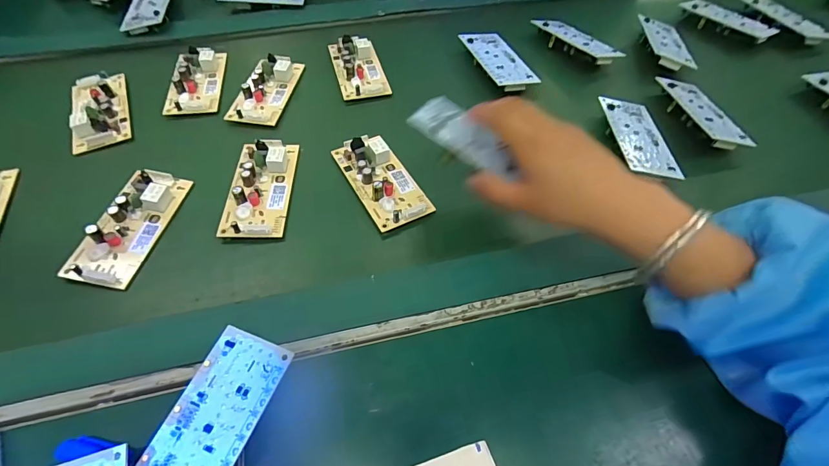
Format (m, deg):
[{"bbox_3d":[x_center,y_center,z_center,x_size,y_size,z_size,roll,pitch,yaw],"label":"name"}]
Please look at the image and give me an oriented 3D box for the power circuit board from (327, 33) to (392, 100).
[{"bbox_3d":[-0.067,-0.201,0.480,0.055,0.017,0.108,-13,59,-10],"label":"power circuit board"}]

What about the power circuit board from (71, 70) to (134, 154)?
[{"bbox_3d":[-0.341,-0.138,0.431,0.054,0.016,0.116,-20,61,-14],"label":"power circuit board"}]

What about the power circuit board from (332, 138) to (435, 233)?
[{"bbox_3d":[-0.031,-0.052,0.379,0.054,0.023,0.108,-24,62,-16],"label":"power circuit board"}]

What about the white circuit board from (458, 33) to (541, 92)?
[{"bbox_3d":[0.098,-0.206,0.479,0.055,0.018,0.111,-14,59,-11],"label":"white circuit board"}]

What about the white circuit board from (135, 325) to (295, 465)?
[{"bbox_3d":[-0.126,0.118,0.248,0.055,0.004,0.113,17,60,13],"label":"white circuit board"}]

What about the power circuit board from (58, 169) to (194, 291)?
[{"bbox_3d":[-0.246,-0.009,0.346,0.050,0.019,0.113,9,58,4],"label":"power circuit board"}]

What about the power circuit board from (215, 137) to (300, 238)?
[{"bbox_3d":[-0.144,-0.046,0.373,0.054,0.020,0.111,-1,58,-2],"label":"power circuit board"}]

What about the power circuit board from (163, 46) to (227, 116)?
[{"bbox_3d":[-0.251,-0.179,0.461,0.053,0.019,0.103,-7,58,-6],"label":"power circuit board"}]

